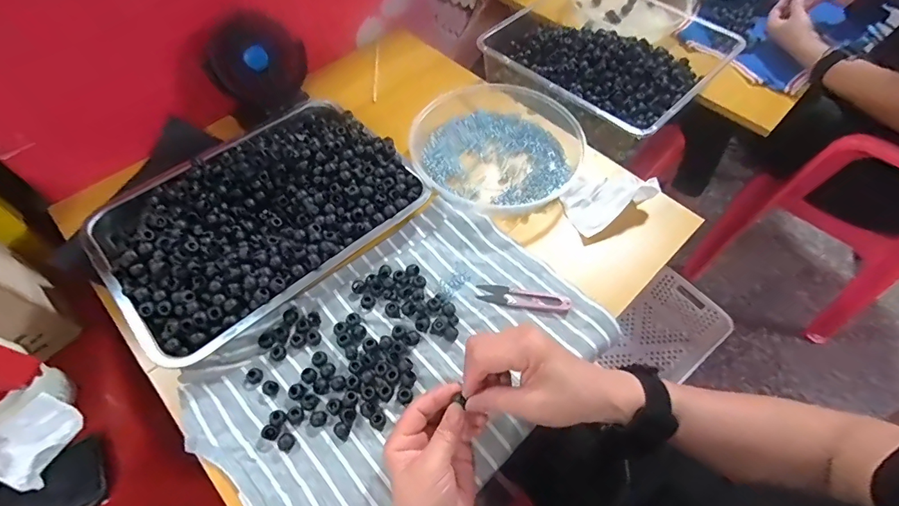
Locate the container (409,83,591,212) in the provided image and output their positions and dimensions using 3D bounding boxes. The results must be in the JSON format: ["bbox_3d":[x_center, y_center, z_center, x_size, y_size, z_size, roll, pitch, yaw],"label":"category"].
[{"bbox_3d":[0.058,-0.155,0.601,0.228,0.033,0.238,0,58,-1],"label":"container"}]

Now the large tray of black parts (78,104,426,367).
[{"bbox_3d":[-0.227,-0.058,0.522,0.333,0.059,0.257,-39,66,-22],"label":"large tray of black parts"}]

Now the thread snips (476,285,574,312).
[{"bbox_3d":[0.083,0.050,0.489,0.103,0.011,0.022,12,59,6],"label":"thread snips"}]

